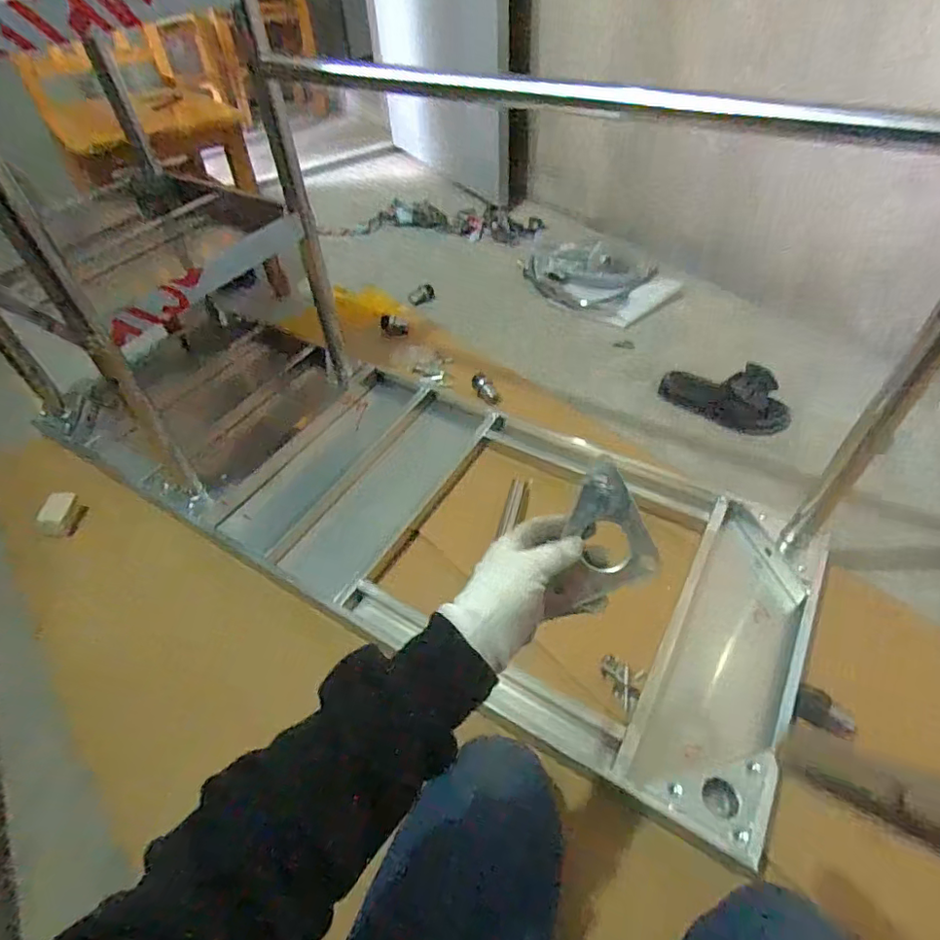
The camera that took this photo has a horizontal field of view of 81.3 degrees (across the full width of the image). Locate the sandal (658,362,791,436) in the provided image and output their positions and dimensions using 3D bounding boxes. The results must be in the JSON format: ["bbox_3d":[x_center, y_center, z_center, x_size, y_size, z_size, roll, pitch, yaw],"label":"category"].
[{"bbox_3d":[0.481,-0.143,1.031,0.238,0.082,0.113,30,55,26],"label":"sandal"}]

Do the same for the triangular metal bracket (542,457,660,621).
[{"bbox_3d":[0.110,0.062,0.431,0.069,0.011,0.128,17,92,13],"label":"triangular metal bracket"}]

